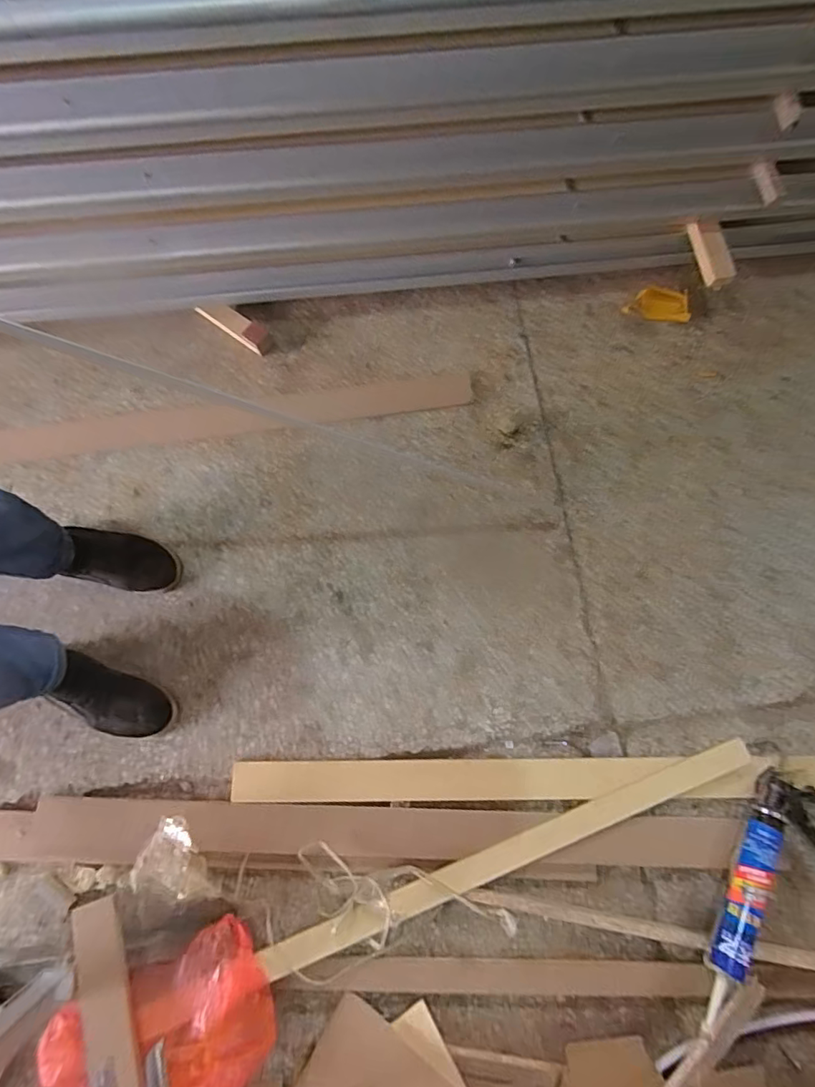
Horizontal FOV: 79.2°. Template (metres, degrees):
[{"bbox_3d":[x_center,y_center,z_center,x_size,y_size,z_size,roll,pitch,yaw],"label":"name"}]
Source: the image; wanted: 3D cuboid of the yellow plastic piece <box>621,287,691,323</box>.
[{"bbox_3d":[0.521,-0.499,1.029,0.127,0.018,0.067,5,77,1],"label":"yellow plastic piece"}]

